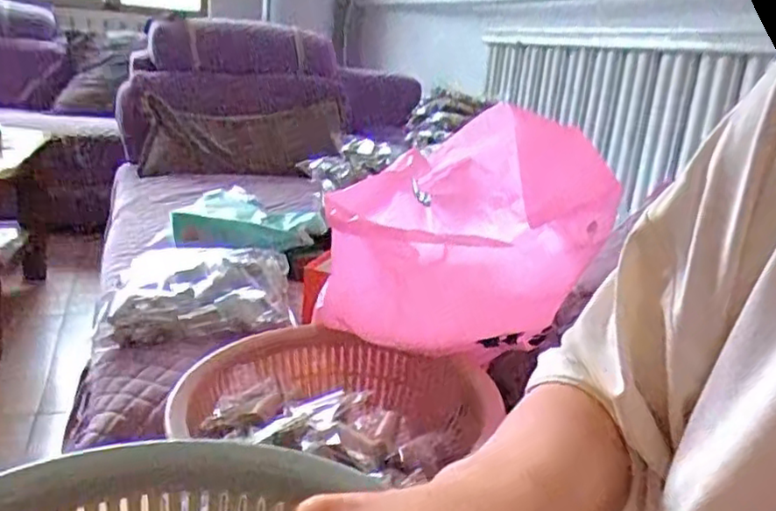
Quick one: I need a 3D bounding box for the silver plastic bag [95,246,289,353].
[{"bbox_3d":[-0.286,0.056,1.008,0.269,0.089,0.207,1,17,-16],"label":"silver plastic bag"}]

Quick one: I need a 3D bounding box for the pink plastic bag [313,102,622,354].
[{"bbox_3d":[0.080,-0.015,0.677,0.273,0.201,0.192,-9,22,-40],"label":"pink plastic bag"}]

